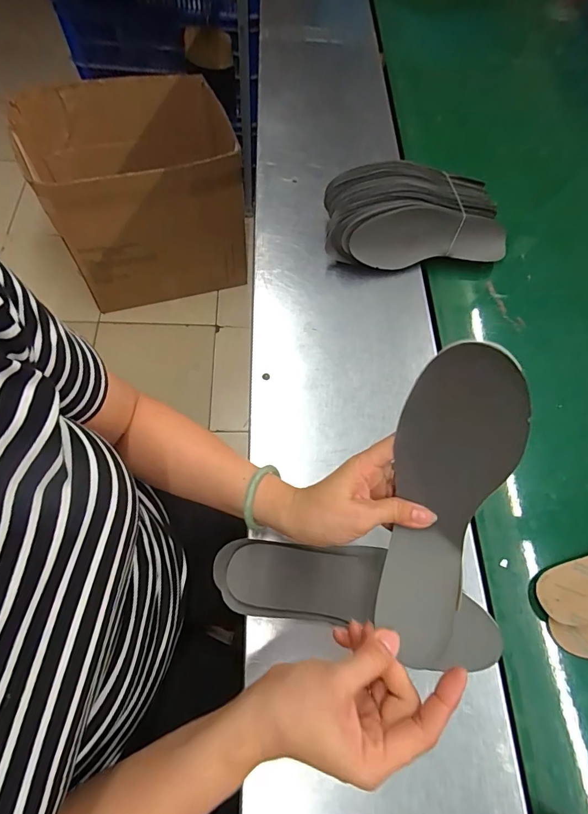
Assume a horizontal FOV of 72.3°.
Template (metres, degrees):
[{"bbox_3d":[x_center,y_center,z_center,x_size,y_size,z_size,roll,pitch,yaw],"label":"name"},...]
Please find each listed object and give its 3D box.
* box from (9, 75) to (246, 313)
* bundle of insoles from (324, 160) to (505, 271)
[{"bbox_3d":[-0.472,-0.656,1.291,0.552,0.480,0.437,-16,68,-12],"label":"box"},{"bbox_3d":[0.175,-0.274,0.580,0.263,0.079,0.125,-8,66,-7],"label":"bundle of insoles"}]

